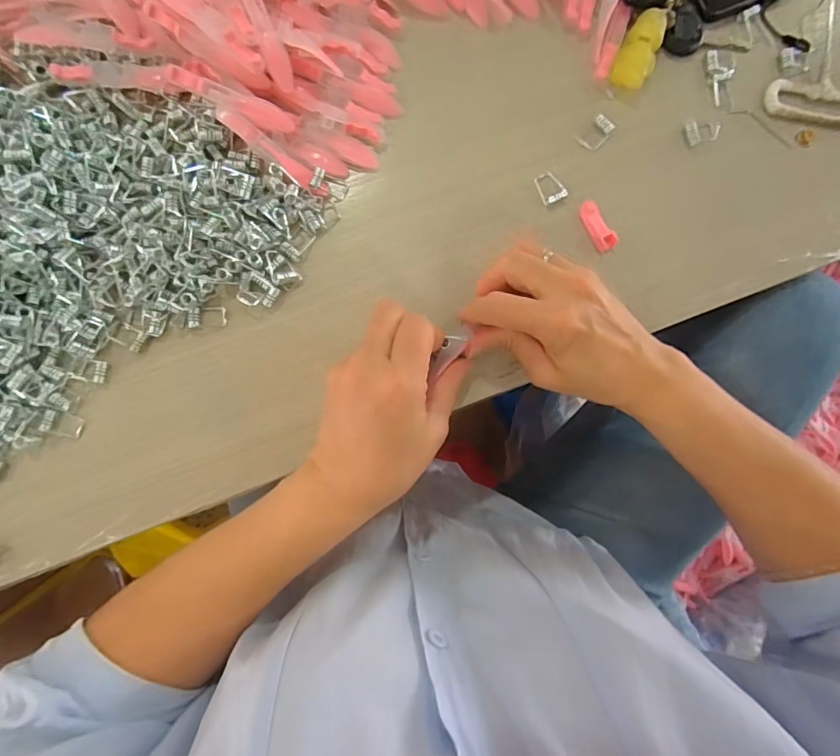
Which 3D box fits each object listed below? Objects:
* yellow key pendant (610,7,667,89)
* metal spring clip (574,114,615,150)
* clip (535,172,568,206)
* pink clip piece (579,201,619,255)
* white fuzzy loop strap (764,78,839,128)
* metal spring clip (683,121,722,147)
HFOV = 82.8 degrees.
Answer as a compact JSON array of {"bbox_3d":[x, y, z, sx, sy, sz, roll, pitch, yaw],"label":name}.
[{"bbox_3d":[0.151,-0.225,0.326,0.024,0.016,0.052,24,86,-3],"label":"yellow key pendant"},{"bbox_3d":[0.122,-0.169,0.326,0.026,0.006,0.017,-42,91,-5],"label":"metal spring clip"},{"bbox_3d":[0.088,-0.129,0.322,0.017,0.004,0.021,-25,90,-5],"label":"clip"},{"bbox_3d":[0.119,-0.102,0.321,0.014,0.010,0.035,-37,91,-5],"label":"pink clip piece"},{"bbox_3d":[0.288,-0.197,0.340,0.084,0.006,0.030,7,87,-4],"label":"white fuzzy loop strap"},{"bbox_3d":[0.198,-0.172,0.333,0.026,0.004,0.016,-16,89,-5],"label":"metal spring clip"}]

